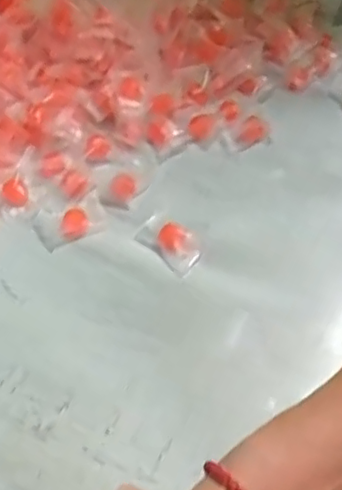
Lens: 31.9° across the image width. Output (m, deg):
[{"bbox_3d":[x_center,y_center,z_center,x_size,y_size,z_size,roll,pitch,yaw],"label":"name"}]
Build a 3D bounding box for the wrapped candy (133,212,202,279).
[{"bbox_3d":[0.000,-0.004,0.477,0.056,0.011,0.032,39,68,22],"label":"wrapped candy"}]

